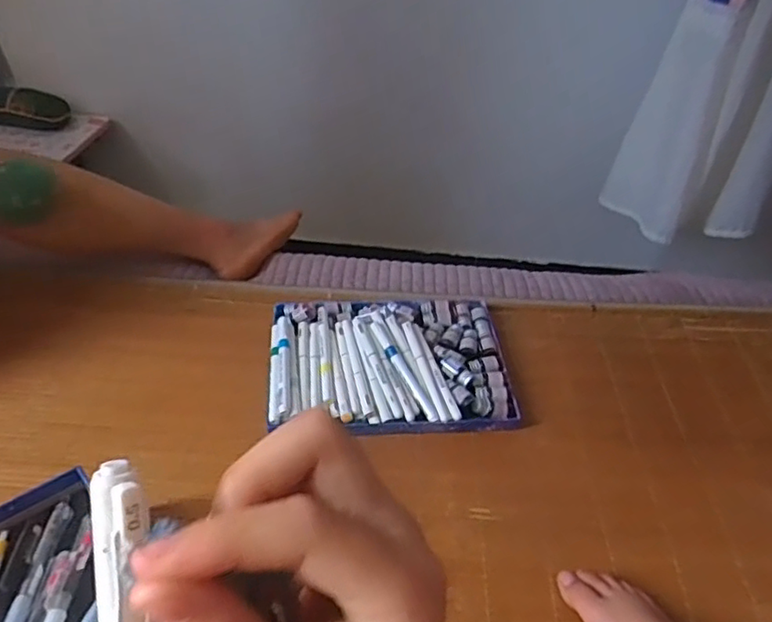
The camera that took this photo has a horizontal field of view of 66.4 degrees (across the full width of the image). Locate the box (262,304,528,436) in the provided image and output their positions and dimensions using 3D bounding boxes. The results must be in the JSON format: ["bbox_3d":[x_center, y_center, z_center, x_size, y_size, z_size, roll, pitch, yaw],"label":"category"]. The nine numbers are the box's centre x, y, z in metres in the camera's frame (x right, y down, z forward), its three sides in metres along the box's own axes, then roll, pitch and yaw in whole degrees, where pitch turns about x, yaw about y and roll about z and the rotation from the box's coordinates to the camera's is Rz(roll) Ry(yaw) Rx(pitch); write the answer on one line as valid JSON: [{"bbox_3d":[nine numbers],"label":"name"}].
[{"bbox_3d":[0.006,0.052,0.682,0.271,0.029,0.186,2,42,-4],"label":"box"}]

